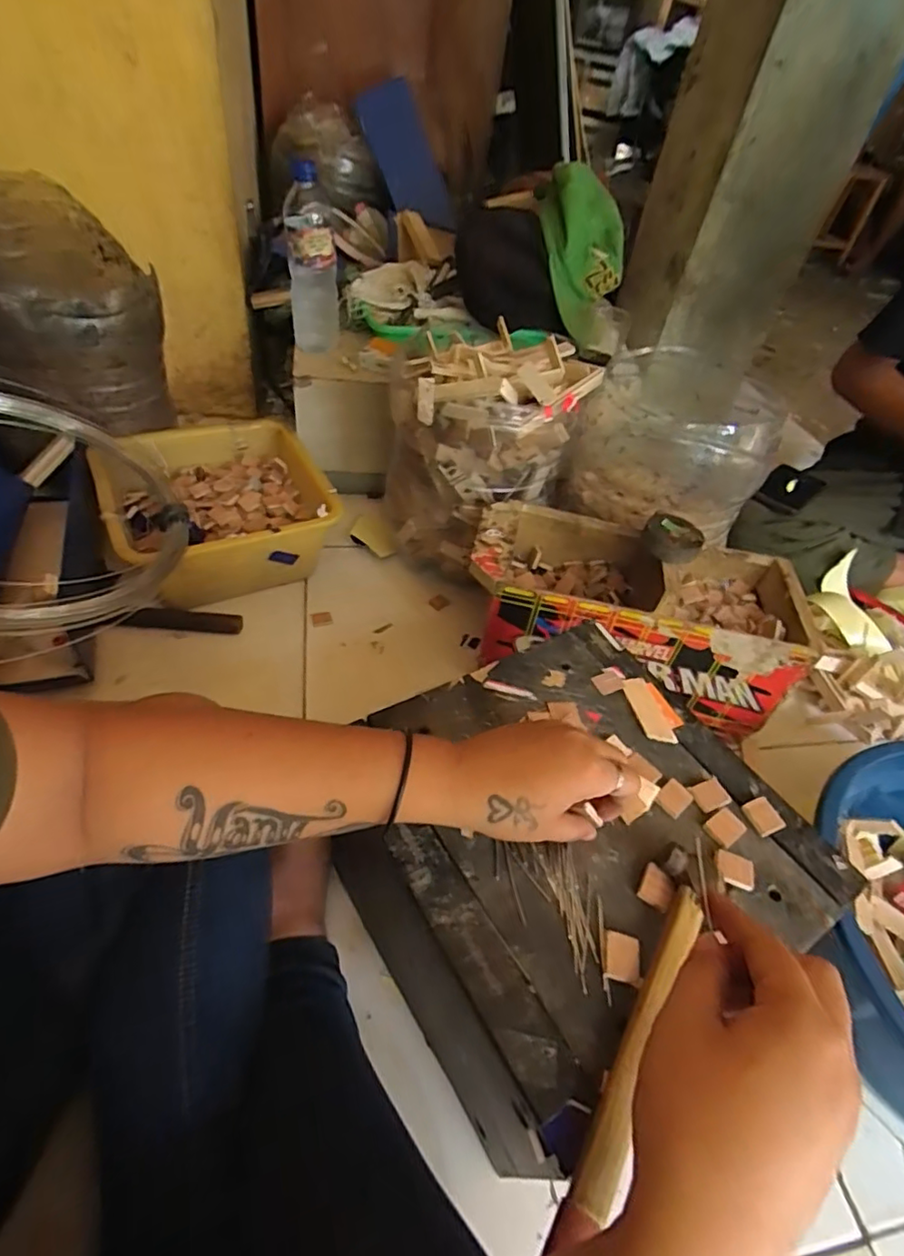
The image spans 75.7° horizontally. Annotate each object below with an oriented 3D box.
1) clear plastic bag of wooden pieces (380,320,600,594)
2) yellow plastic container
[{"bbox_3d":[0.036,-0.230,0.813,0.235,0.288,0.225,-6,48,-15],"label":"clear plastic bag of wooden pieces"},{"bbox_3d":[-0.316,-0.155,0.805,0.275,0.133,0.271,-21,54,-26],"label":"yellow plastic container"}]

